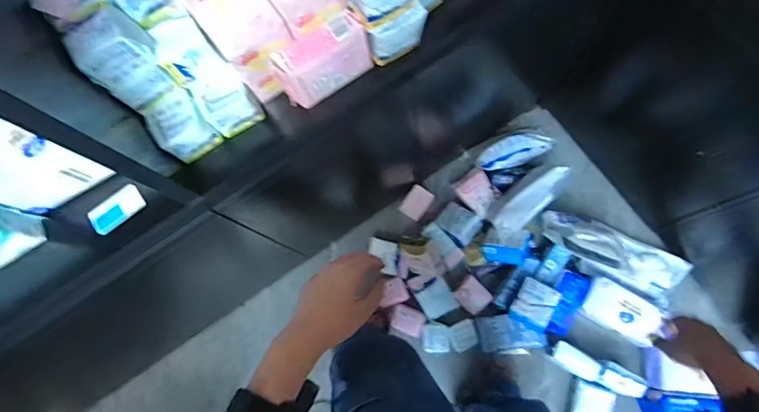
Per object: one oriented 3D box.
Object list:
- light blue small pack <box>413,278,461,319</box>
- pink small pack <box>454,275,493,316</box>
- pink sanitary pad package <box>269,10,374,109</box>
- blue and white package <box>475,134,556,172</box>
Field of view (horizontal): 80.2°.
[{"bbox_3d":[0.159,0.258,1.247,0.092,0.015,0.093,-31,76,-7],"label":"light blue small pack"},{"bbox_3d":[0.254,0.243,1.229,0.074,0.019,0.087,-40,77,-9],"label":"pink small pack"},{"bbox_3d":[-0.082,-0.211,0.664,0.139,0.092,0.053,-33,76,-7],"label":"pink sanitary pad package"},{"bbox_3d":[0.393,-0.157,1.295,0.217,0.047,0.083,-14,74,-2],"label":"blue and white package"}]

